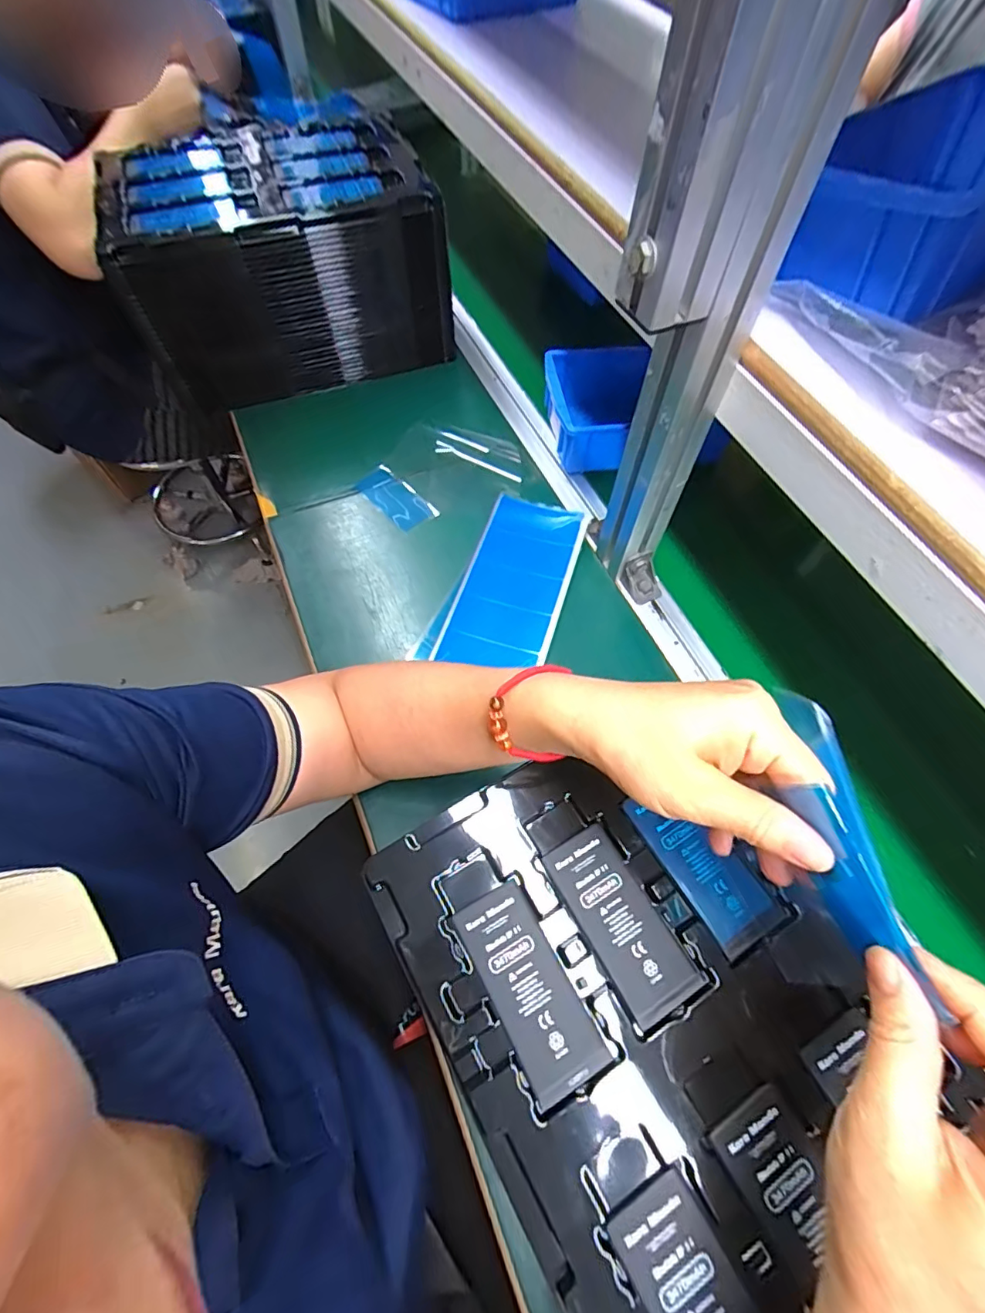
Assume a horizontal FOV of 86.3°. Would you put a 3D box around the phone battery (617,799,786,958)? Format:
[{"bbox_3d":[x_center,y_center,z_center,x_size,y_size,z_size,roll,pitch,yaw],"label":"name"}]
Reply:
[{"bbox_3d":[0.125,0.123,0.314,0.041,0.004,0.097,-28,67,-15],"label":"phone battery"}]

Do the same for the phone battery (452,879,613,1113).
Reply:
[{"bbox_3d":[0.020,0.180,0.287,0.043,0.004,0.099,-26,66,-14],"label":"phone battery"}]

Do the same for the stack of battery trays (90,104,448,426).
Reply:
[{"bbox_3d":[-0.245,-0.473,0.636,0.334,0.177,0.256,-18,65,-11],"label":"stack of battery trays"}]

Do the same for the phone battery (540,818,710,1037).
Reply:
[{"bbox_3d":[0.073,0.151,0.302,0.045,0.004,0.099,-27,67,-15],"label":"phone battery"}]

